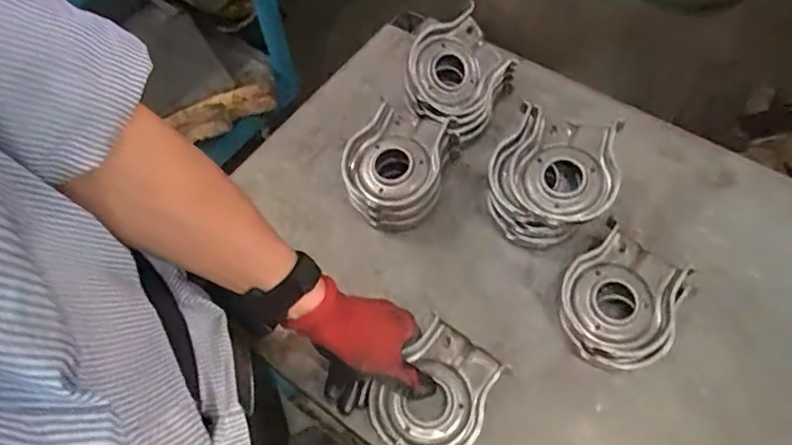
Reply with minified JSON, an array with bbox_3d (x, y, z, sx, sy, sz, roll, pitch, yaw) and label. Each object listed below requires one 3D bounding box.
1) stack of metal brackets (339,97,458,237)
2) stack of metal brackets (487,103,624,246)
[{"bbox_3d":[0.002,-0.063,0.632,0.111,0.057,0.132,14,62,11],"label":"stack of metal brackets"},{"bbox_3d":[0.164,-0.051,0.584,0.125,0.095,0.126,22,64,14],"label":"stack of metal brackets"}]

